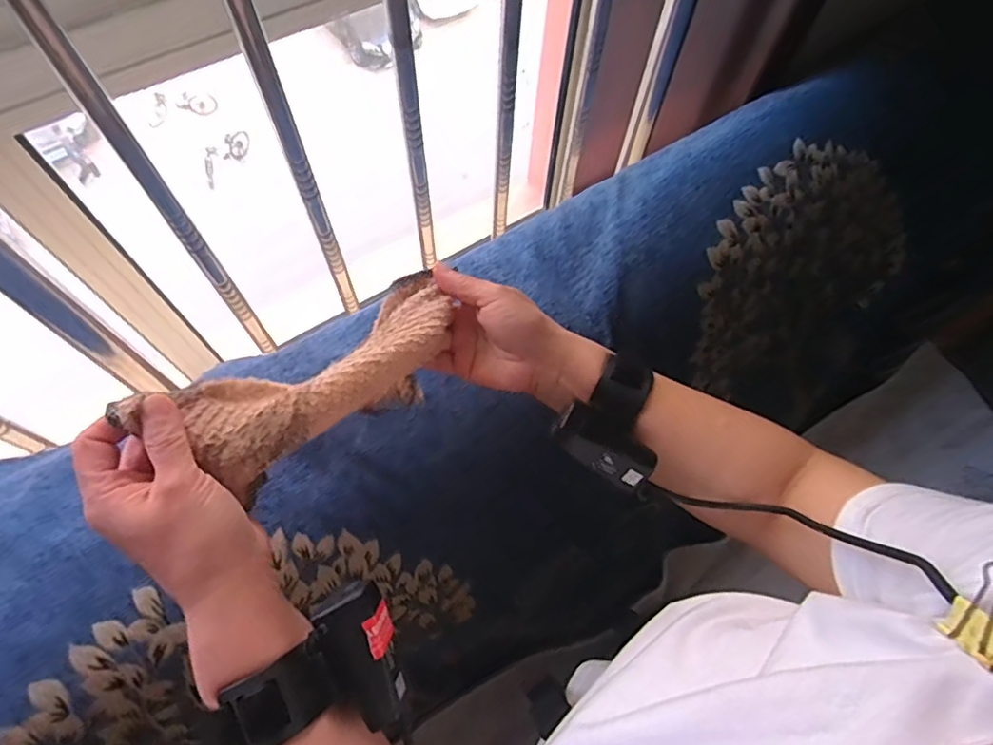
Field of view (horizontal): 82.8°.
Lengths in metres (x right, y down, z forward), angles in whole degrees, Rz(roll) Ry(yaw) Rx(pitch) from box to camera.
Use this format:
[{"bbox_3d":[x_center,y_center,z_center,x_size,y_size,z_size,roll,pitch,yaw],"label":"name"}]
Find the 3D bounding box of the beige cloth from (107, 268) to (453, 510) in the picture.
[{"bbox_3d":[-0.106,0.003,0.360,0.075,0.041,0.205,43,55,16],"label":"beige cloth"}]

